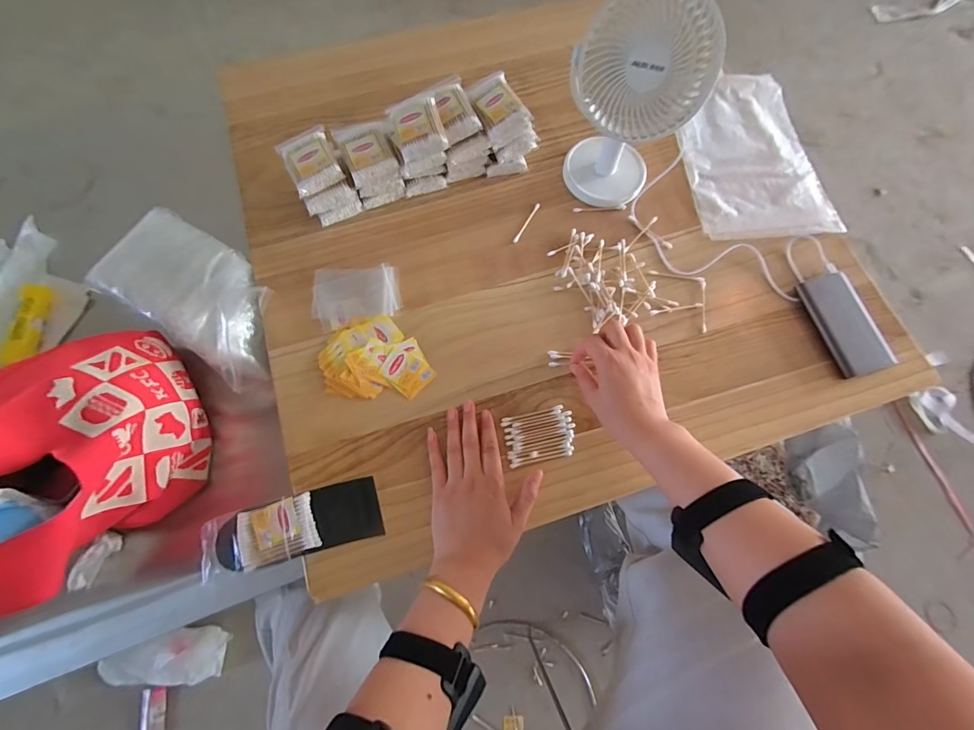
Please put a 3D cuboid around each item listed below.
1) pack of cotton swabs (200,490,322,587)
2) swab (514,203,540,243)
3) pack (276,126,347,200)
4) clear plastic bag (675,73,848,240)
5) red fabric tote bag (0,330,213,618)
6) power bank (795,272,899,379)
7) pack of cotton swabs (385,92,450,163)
[{"bbox_3d":[-0.242,0.181,0.445,0.117,0.017,0.062,-15,73,-7],"label":"pack of cotton swabs"},{"bbox_3d":[0.055,-0.196,0.574,0.007,0.004,0.072,29,75,6],"label":"swab"},{"bbox_3d":[-0.223,-0.259,0.525,0.062,0.017,0.088,-24,74,-10],"label":"pack"},{"bbox_3d":[0.383,-0.313,0.622,0.195,0.016,0.281,-6,72,-4],"label":"clear plastic bag"},{"bbox_3d":[-0.432,0.088,0.428,0.211,0.175,0.260,-31,77,-10],"label":"red fabric tote bag"},{"bbox_3d":[0.457,-0.054,0.533,0.077,0.017,0.133,-12,72,-6],"label":"power bank"},{"bbox_3d":[-0.086,-0.299,0.525,0.059,0.020,0.094,-18,73,-8],"label":"pack of cotton swabs"}]

